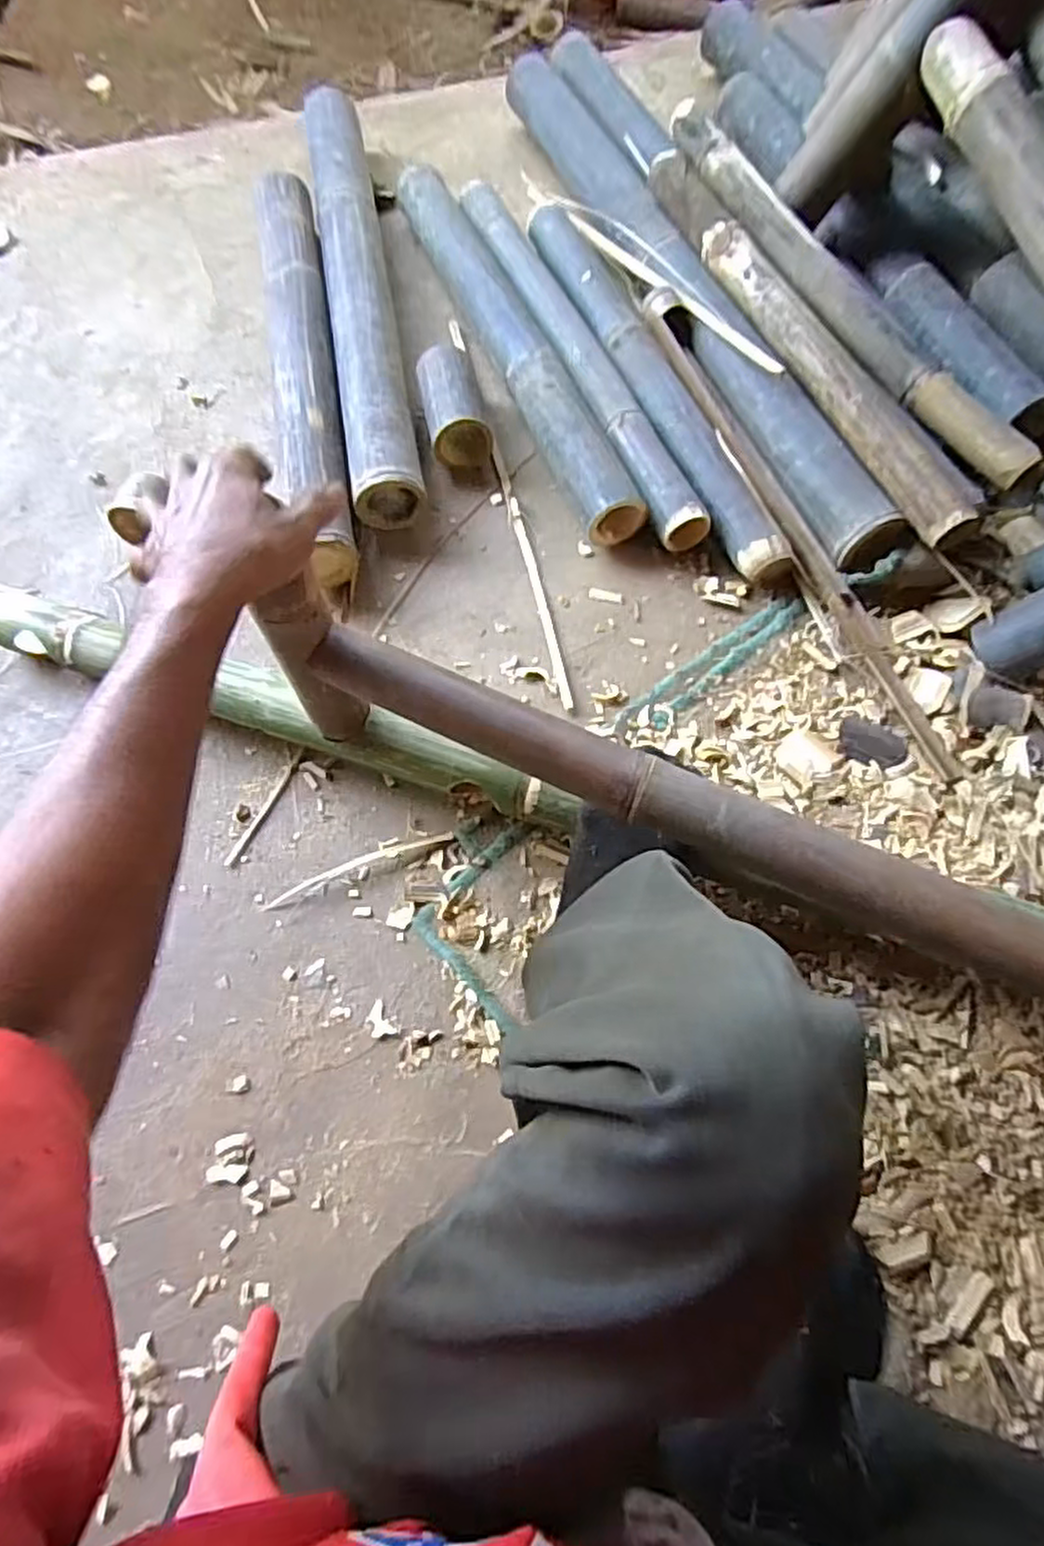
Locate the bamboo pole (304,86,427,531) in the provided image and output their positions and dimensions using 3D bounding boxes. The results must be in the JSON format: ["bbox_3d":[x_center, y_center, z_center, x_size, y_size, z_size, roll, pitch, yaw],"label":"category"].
[{"bbox_3d":[-0.219,-0.652,0.997,0.086,0.093,0.766,-10,69,-3],"label":"bamboo pole"}]

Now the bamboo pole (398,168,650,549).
[{"bbox_3d":[-0.019,-0.559,0.963,0.073,0.066,0.649,-23,70,-8],"label":"bamboo pole"}]

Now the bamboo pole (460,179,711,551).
[{"bbox_3d":[0.062,-0.547,0.963,0.066,0.063,0.657,-22,70,-7],"label":"bamboo pole"}]

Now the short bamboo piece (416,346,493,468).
[{"bbox_3d":[-0.083,-0.460,0.924,0.077,0.063,0.141,-11,69,-3],"label":"short bamboo piece"}]

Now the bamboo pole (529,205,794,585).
[{"bbox_3d":[0.150,-0.500,0.935,0.068,0.063,0.640,-21,70,-7],"label":"bamboo pole"}]

